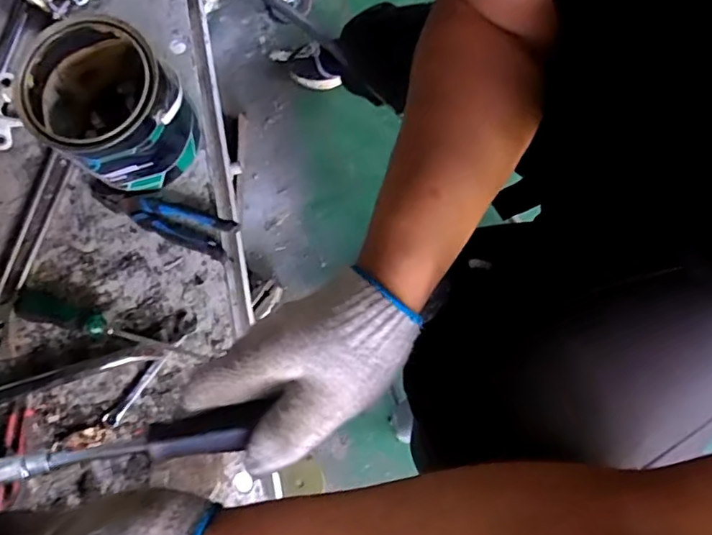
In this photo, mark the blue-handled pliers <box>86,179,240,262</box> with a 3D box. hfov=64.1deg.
[{"bbox_3d":[-0.256,-0.065,0.739,0.200,0.025,0.049,20,82,7],"label":"blue-handled pliers"}]

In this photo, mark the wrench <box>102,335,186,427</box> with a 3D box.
[{"bbox_3d":[-0.263,0.139,0.707,0.017,0.014,0.139,38,84,9],"label":"wrench"}]

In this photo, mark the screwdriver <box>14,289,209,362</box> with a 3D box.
[{"bbox_3d":[-0.310,0.082,0.709,0.243,0.029,0.033,19,82,7],"label":"screwdriver"}]

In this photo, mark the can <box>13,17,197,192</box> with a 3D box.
[{"bbox_3d":[-0.292,-0.191,0.690,0.171,0.155,0.152,37,84,9],"label":"can"}]

